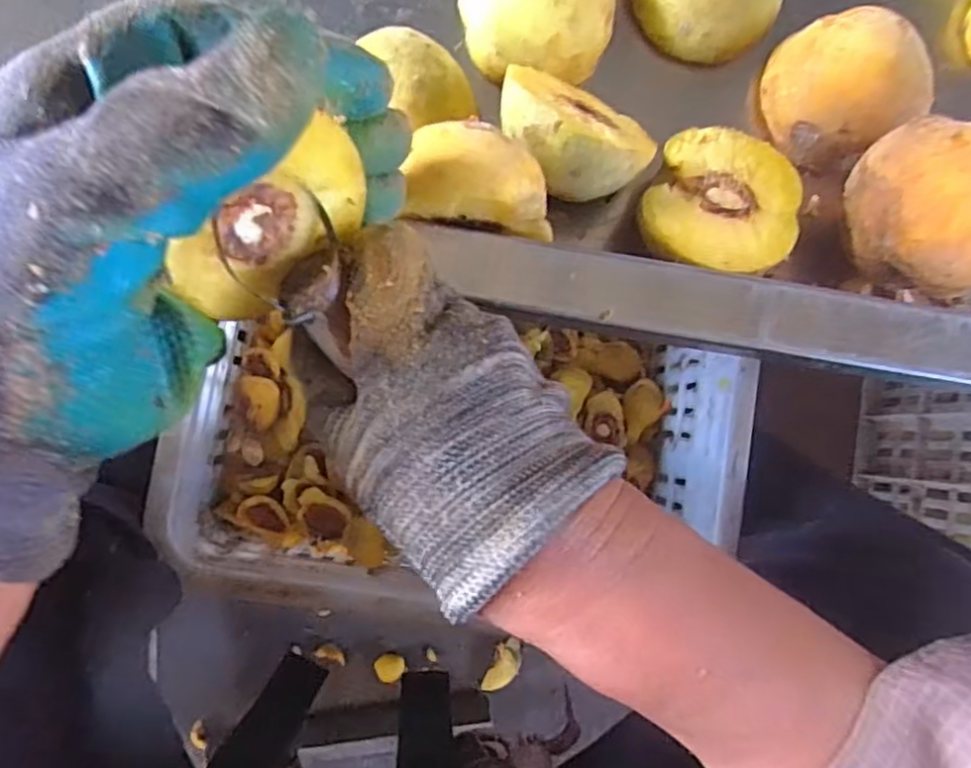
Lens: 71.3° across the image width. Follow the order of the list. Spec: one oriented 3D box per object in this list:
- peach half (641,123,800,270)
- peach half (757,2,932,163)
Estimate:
[{"bbox_3d":[0.093,-0.072,0.277,0.057,0.039,0.060,0,87,-4],"label":"peach half"},{"bbox_3d":[0.150,-0.126,0.286,0.053,0.036,0.056,0,87,-4],"label":"peach half"}]

